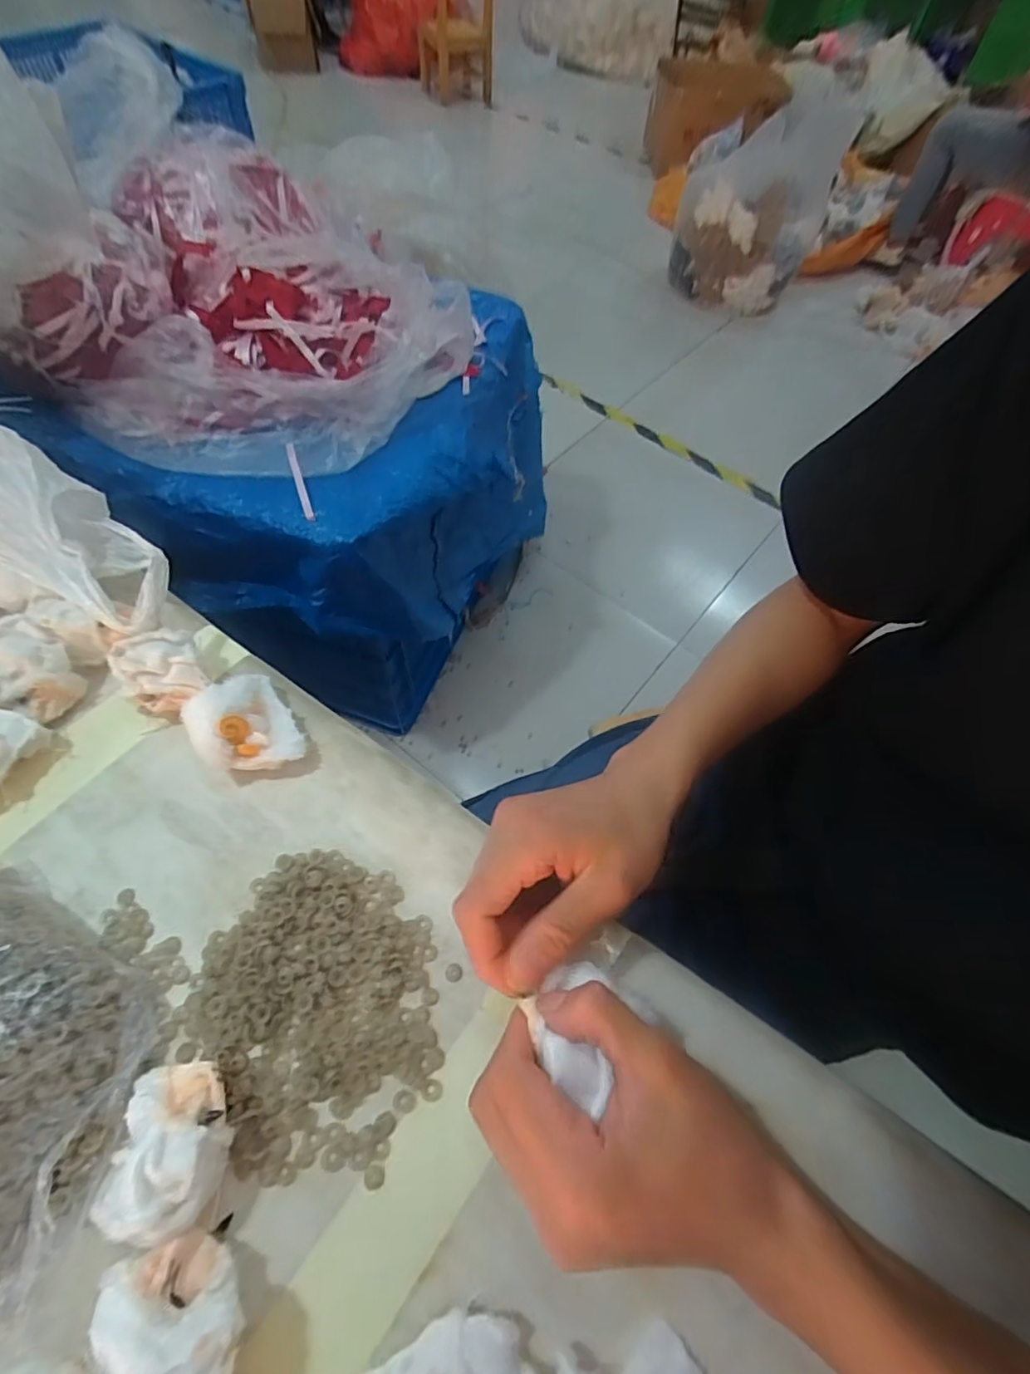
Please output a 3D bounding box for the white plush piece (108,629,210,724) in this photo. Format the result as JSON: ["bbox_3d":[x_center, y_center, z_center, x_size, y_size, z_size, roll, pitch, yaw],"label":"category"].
[{"bbox_3d":[-0.225,-0.007,0.360,0.047,0.042,0.046,2,60,-3],"label":"white plush piece"}]

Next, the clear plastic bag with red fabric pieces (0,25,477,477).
[{"bbox_3d":[-0.364,-0.585,0.783,0.591,0.233,0.570,3,60,-3],"label":"clear plastic bag with red fabric pieces"}]

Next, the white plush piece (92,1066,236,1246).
[{"bbox_3d":[-0.148,0.198,0.244,0.047,0.037,0.056,2,60,-3],"label":"white plush piece"}]

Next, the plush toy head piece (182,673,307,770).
[{"bbox_3d":[-0.166,0.026,0.344,0.054,0.036,0.066,-29,66,-19],"label":"plush toy head piece"}]

